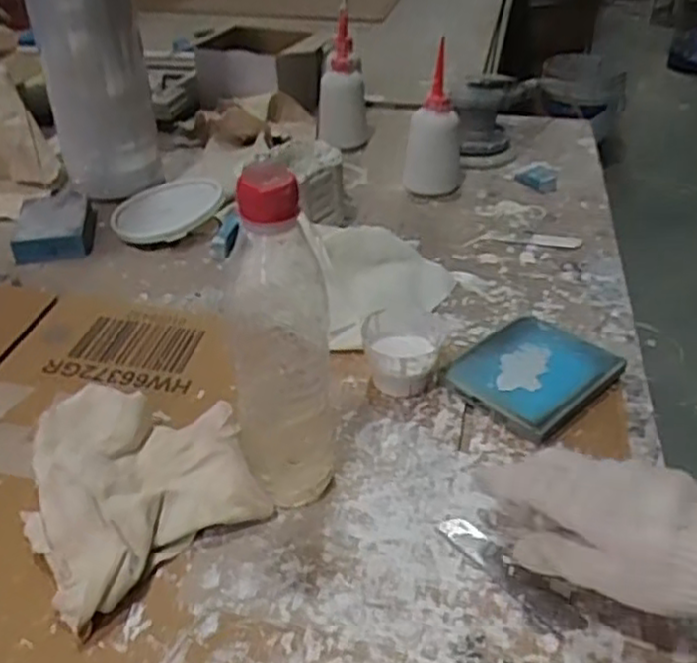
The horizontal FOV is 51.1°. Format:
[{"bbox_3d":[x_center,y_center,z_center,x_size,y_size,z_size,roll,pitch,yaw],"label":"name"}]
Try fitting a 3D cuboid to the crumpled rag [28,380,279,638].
[{"bbox_3d":[-0.154,0.087,0.488,0.145,0.045,0.179,-27,44,-32],"label":"crumpled rag"}]

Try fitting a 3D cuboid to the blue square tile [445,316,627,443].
[{"bbox_3d":[0.152,0.034,0.587,0.125,0.023,0.095,-29,45,-33],"label":"blue square tile"}]

